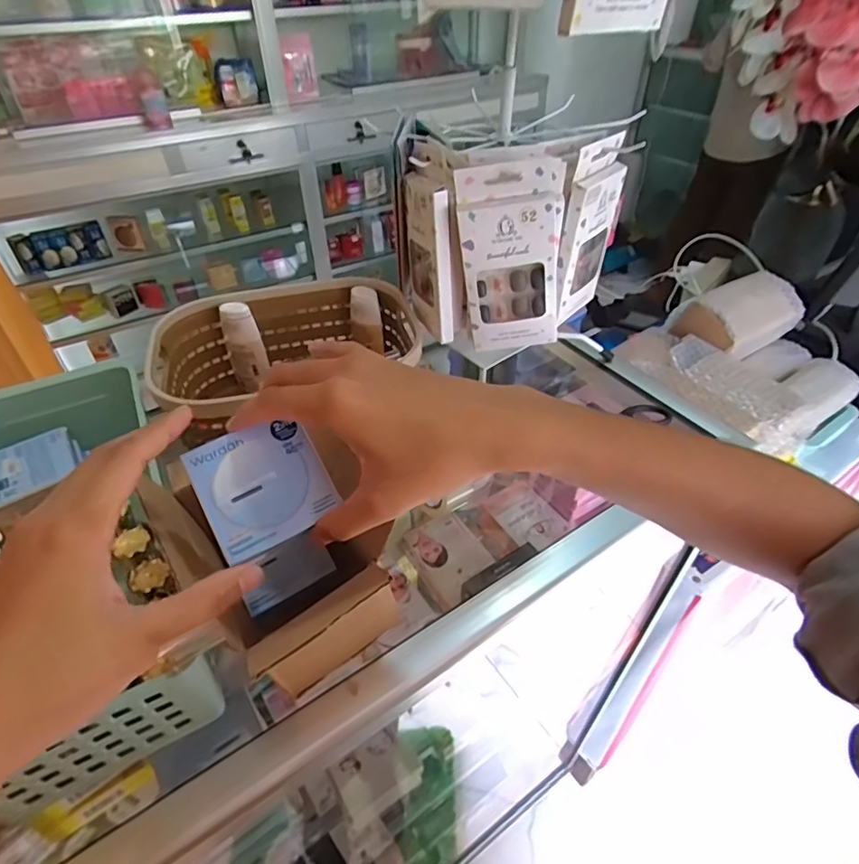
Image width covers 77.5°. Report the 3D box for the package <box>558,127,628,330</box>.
[{"bbox_3d":[0.130,-0.160,0.438,0.016,0.136,0.064,27,49,28],"label":"package"}]

